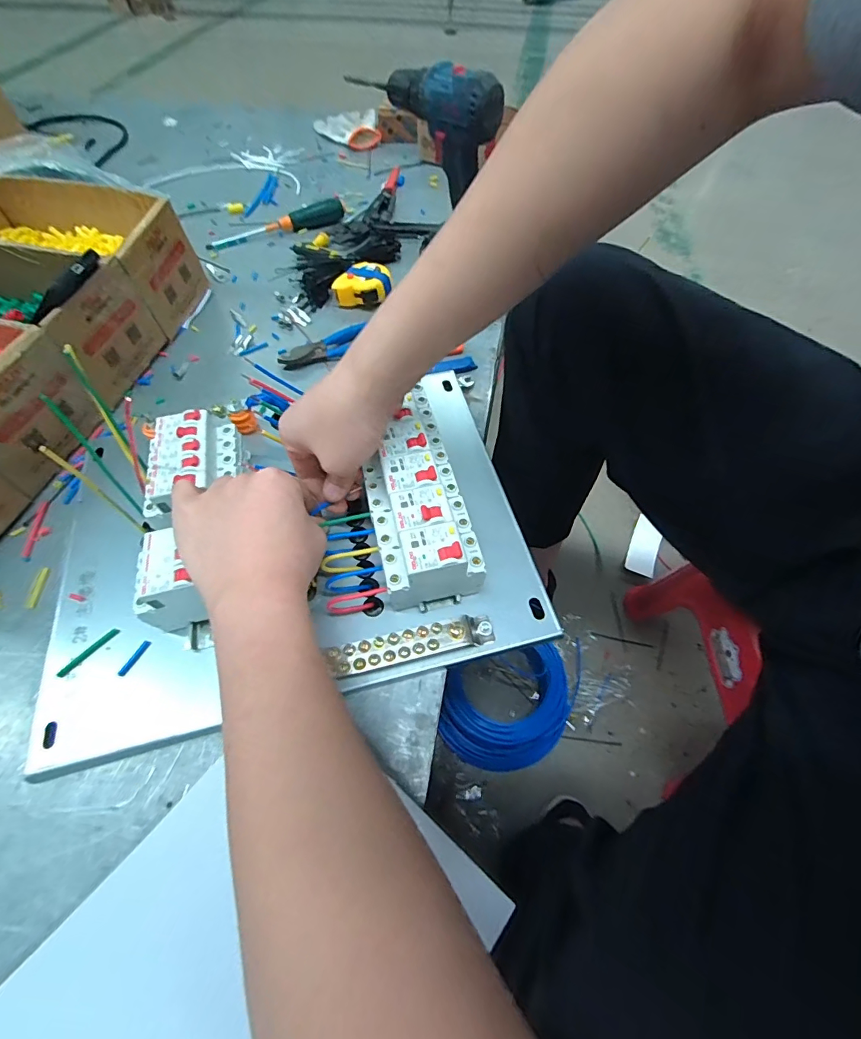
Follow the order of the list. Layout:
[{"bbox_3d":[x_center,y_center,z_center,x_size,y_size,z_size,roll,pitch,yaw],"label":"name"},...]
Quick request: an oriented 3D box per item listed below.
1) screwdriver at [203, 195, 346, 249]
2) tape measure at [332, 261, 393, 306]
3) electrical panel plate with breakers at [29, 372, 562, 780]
[{"bbox_3d":[-0.250,-0.487,0.741,0.230,0.026,0.035,-22,59,-12],"label":"screwdriver"},{"bbox_3d":[-0.089,-0.327,0.630,0.076,0.036,0.062,8,58,7],"label":"tape measure"},{"bbox_3d":[-0.128,0.000,0.393,0.403,0.080,0.290,-13,58,-6],"label":"electrical panel plate with breakers"}]

